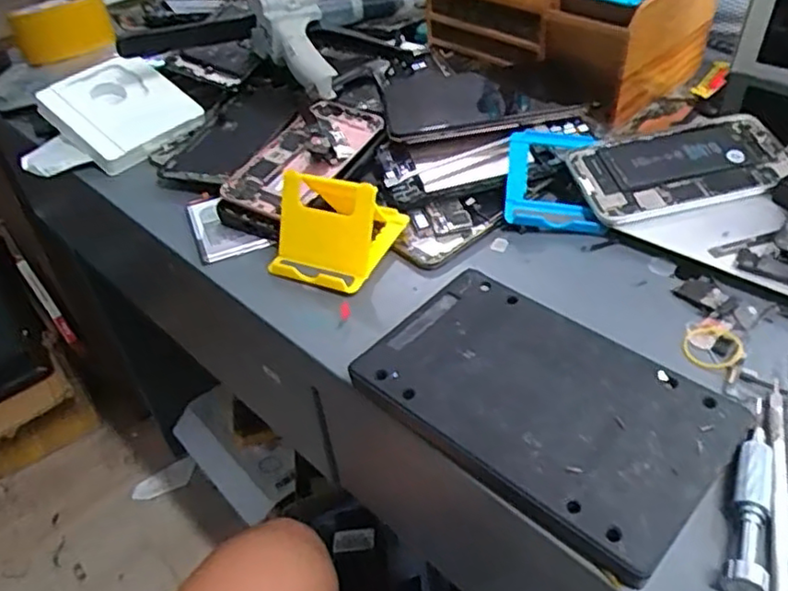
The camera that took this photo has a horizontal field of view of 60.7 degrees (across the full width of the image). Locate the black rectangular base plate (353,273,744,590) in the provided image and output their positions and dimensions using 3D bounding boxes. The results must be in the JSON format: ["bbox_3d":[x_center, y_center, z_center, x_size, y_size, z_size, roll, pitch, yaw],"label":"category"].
[{"bbox_3d":[0.078,0.052,0.353,0.176,0.015,0.120,31,53,32],"label":"black rectangular base plate"}]

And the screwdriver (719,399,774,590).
[{"bbox_3d":[0.164,0.087,0.307,0.016,0.015,0.103,16,47,20],"label":"screwdriver"}]

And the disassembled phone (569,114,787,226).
[{"bbox_3d":[0.203,-0.091,0.472,0.150,0.006,0.078,-14,53,-6],"label":"disassembled phone"}]

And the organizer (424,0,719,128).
[{"bbox_3d":[0.147,-0.243,0.584,0.154,0.092,0.196,-30,49,-25],"label":"organizer"}]

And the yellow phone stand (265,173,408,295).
[{"bbox_3d":[-0.042,-0.052,0.448,0.075,0.056,0.075,17,47,22],"label":"yellow phone stand"}]

